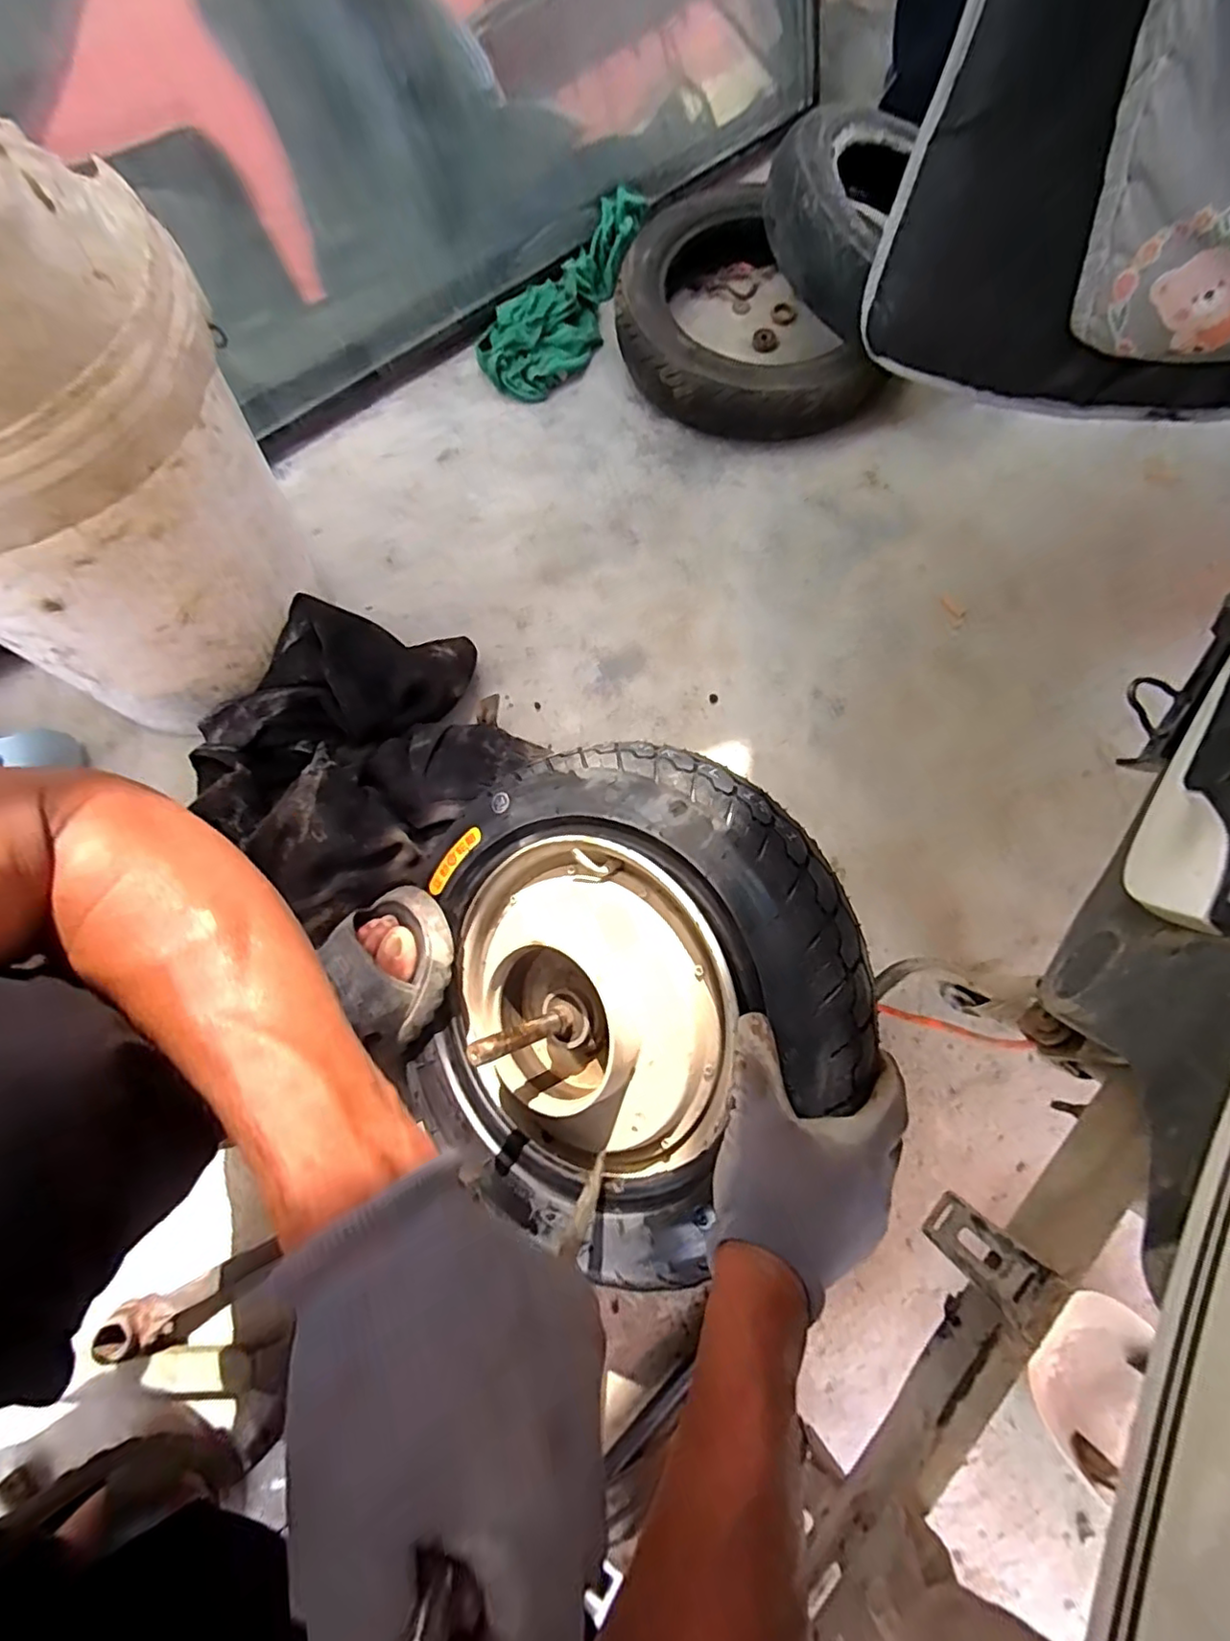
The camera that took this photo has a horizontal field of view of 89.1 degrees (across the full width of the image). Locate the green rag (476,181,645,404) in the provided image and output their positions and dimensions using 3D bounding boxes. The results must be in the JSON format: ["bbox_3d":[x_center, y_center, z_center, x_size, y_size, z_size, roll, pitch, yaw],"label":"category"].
[{"bbox_3d":[-0.050,-0.687,0.819,0.114,0.057,0.323,35,77,9],"label":"green rag"}]

